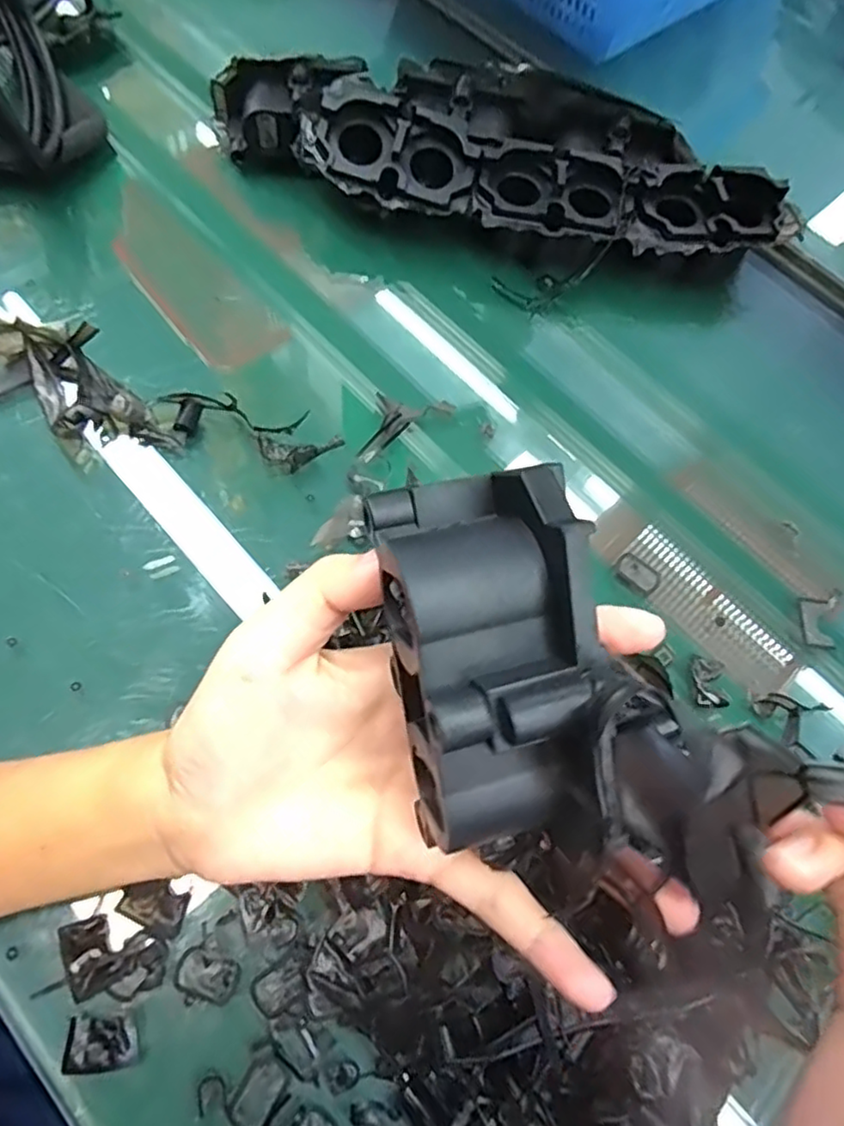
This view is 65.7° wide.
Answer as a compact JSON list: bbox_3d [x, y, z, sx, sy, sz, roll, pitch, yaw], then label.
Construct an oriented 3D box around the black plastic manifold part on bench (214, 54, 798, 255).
[{"bbox_3d":[0.052,-0.269,0.421,0.374,0.048,0.103,11,66,-2],"label":"black plastic manifold part on bench"}]

